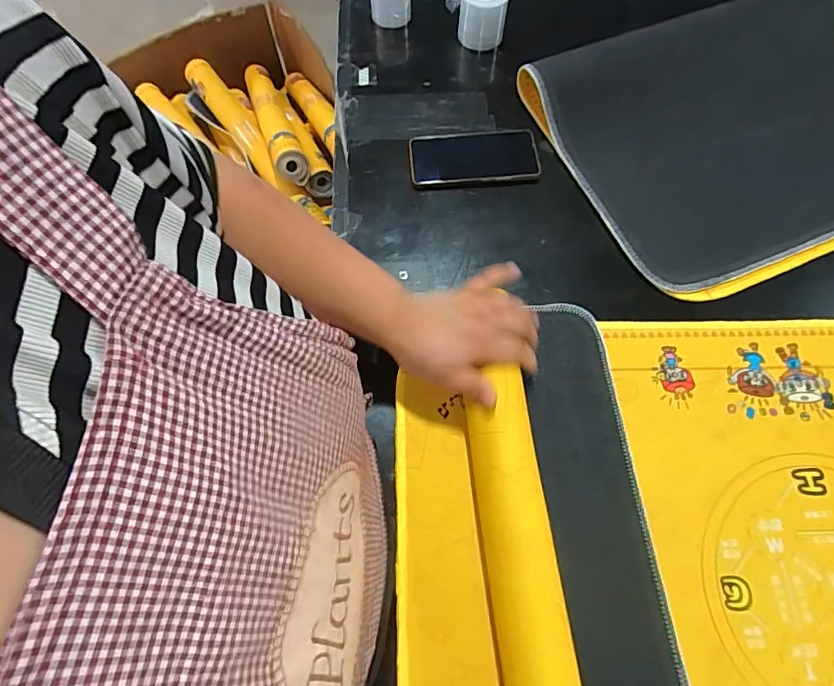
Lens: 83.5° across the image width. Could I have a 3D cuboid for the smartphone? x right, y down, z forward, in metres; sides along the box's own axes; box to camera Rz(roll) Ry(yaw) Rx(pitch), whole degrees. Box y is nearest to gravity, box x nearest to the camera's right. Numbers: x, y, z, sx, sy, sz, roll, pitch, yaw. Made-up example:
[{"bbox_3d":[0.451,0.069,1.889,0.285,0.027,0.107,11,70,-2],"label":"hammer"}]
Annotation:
[{"bbox_3d":[0.074,-0.244,0.608,0.163,0.013,0.078,-3,70,-2],"label":"smartphone"}]

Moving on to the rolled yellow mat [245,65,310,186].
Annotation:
[{"bbox_3d":[-0.321,-0.502,1.039,0.065,0.082,0.481,-20,49,-8],"label":"rolled yellow mat"}]

